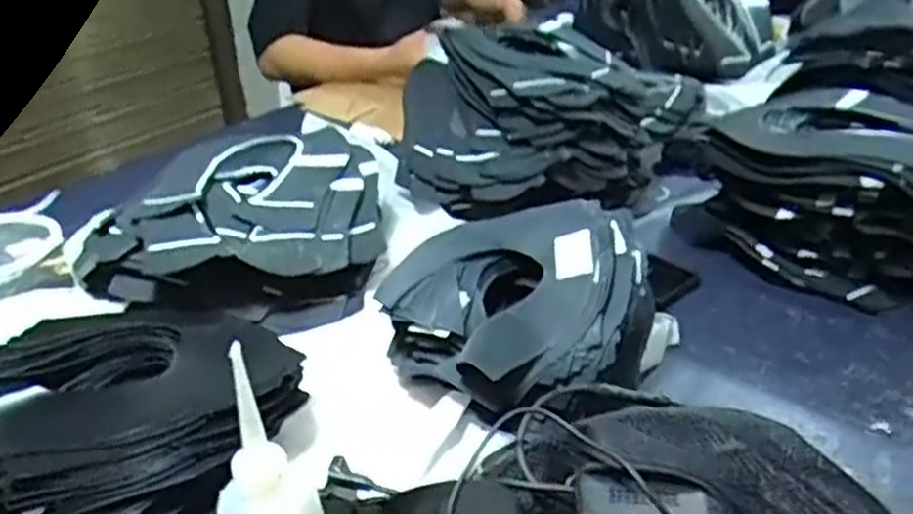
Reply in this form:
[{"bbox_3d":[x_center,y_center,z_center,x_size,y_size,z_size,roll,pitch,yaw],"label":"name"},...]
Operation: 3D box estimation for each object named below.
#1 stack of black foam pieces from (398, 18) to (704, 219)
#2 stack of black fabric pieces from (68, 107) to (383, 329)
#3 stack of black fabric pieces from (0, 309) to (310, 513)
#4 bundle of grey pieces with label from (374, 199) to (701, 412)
[{"bbox_3d":[0.079,-0.171,0.953,0.290,0.154,0.252,-5,31,-4],"label":"stack of black foam pieces"},{"bbox_3d":[-0.225,-0.035,0.826,0.316,0.099,0.277,-19,34,-26],"label":"stack of black fabric pieces"},{"bbox_3d":[-0.249,0.130,0.554,0.214,0.089,0.276,17,36,29],"label":"stack of black fabric pieces"},{"bbox_3d":[0.054,0.036,0.671,0.206,0.120,0.208,-2,31,1],"label":"bundle of grey pieces with label"}]

